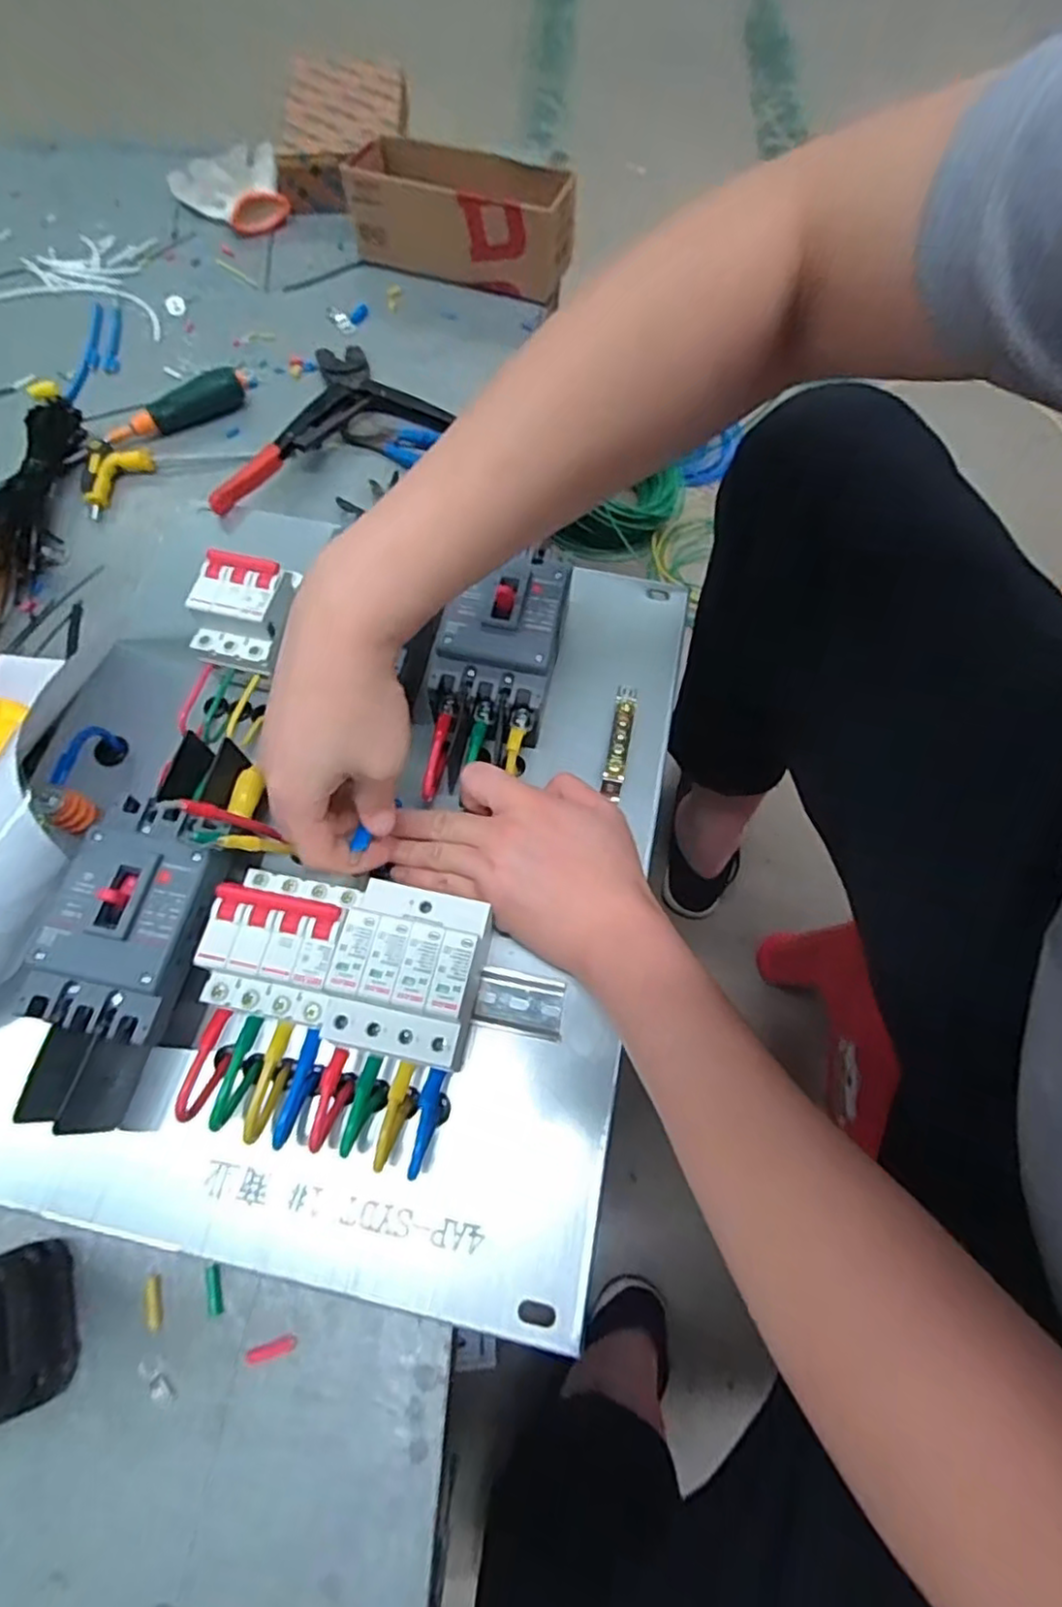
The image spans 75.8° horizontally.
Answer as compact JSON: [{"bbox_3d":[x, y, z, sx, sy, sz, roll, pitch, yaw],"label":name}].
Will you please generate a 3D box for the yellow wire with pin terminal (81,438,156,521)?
[{"bbox_3d":[-0.370,-0.296,0.611,0.056,0.016,0.083,-16,66,-5],"label":"yellow wire with pin terminal"}]

